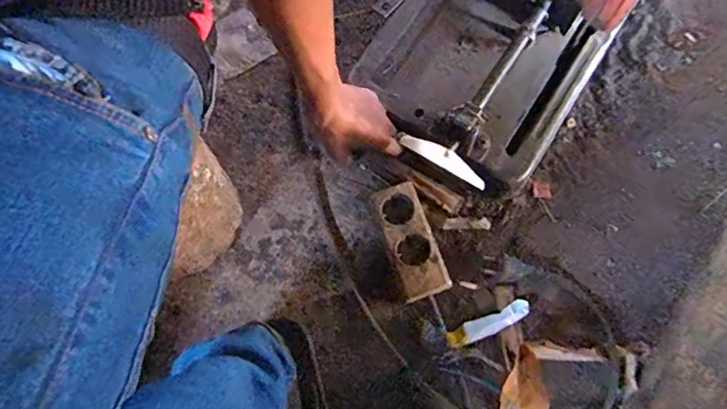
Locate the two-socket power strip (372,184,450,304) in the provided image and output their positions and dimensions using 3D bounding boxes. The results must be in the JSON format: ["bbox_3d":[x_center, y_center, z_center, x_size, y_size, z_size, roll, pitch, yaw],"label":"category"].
[{"bbox_3d":[0.056,0.047,0.627,0.058,0.043,0.141,-19,76,-3],"label":"two-socket power strip"}]

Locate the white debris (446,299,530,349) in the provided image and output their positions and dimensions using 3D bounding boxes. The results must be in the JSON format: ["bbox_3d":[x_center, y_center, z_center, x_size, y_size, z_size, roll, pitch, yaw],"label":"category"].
[{"bbox_3d":[0.153,0.145,0.619,0.107,0.014,0.023,-23,76,-4],"label":"white debris"}]

